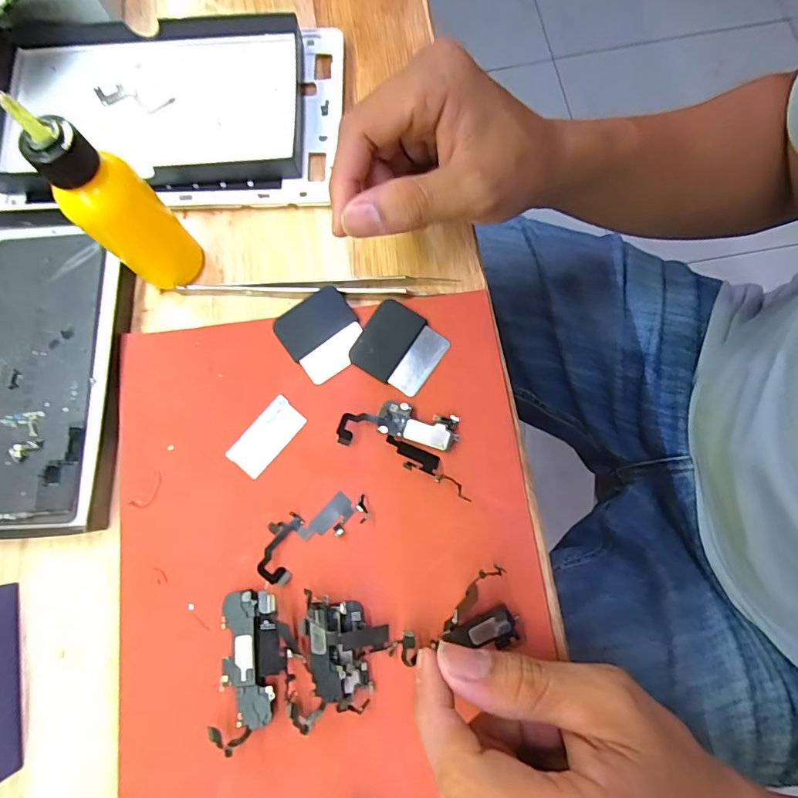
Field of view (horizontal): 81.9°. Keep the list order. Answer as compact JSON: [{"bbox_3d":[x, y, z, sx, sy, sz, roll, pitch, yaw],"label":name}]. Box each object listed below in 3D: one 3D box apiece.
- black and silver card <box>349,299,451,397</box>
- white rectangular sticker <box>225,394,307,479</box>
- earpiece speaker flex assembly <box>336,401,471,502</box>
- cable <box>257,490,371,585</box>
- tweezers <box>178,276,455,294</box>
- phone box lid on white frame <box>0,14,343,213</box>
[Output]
[{"bbox_3d":[0.000,-0.027,0.236,0.041,0.004,0.040,31,80,7],"label":"black and silver card"},{"bbox_3d":[-0.066,0.018,0.228,0.020,0.004,0.039,40,81,9],"label":"white rectangular sticker"},{"bbox_3d":[0.004,0.019,0.224,0.065,0.008,0.034,19,78,5],"label":"earpiece speaker flex assembly"},{"bbox_3d":[-0.042,0.061,0.216,0.055,0.006,0.024,-37,80,-7],"label":"cable"},{"bbox_3d":[-0.044,-0.062,0.246,0.145,0.004,0.013,-2,77,0],"label":"tweezers"},{"bbox_3d":[-0.139,-0.165,0.265,0.206,0.016,0.111,-3,77,0],"label":"phone box lid on white frame"}]

